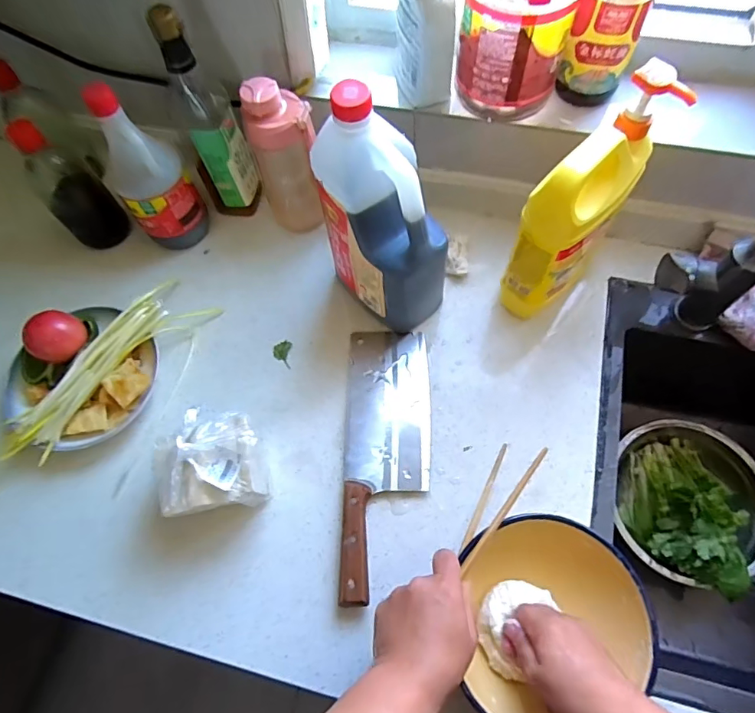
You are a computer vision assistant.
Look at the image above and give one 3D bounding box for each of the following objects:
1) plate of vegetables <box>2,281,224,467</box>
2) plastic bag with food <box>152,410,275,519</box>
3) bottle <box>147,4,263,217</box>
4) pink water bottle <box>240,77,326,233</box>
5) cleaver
[{"bbox_3d":[-0.315,0.007,0.564,0.246,0.080,0.140,-40,70,-14],"label":"plate of vegetables"},{"bbox_3d":[-0.160,0.111,0.494,0.090,0.102,0.091,-8,66,-1],"label":"plastic bag with food"},{"bbox_3d":[-0.198,-0.269,0.585,0.068,0.248,0.058,-20,67,-7],"label":"bottle"},{"bbox_3d":[-0.104,-0.227,0.581,0.070,0.169,0.071,-1,66,2],"label":"pink water bottle"},{"bbox_3d":[0.011,0.101,0.533,0.095,0.024,0.291,-1,66,2],"label":"cleaver"}]

